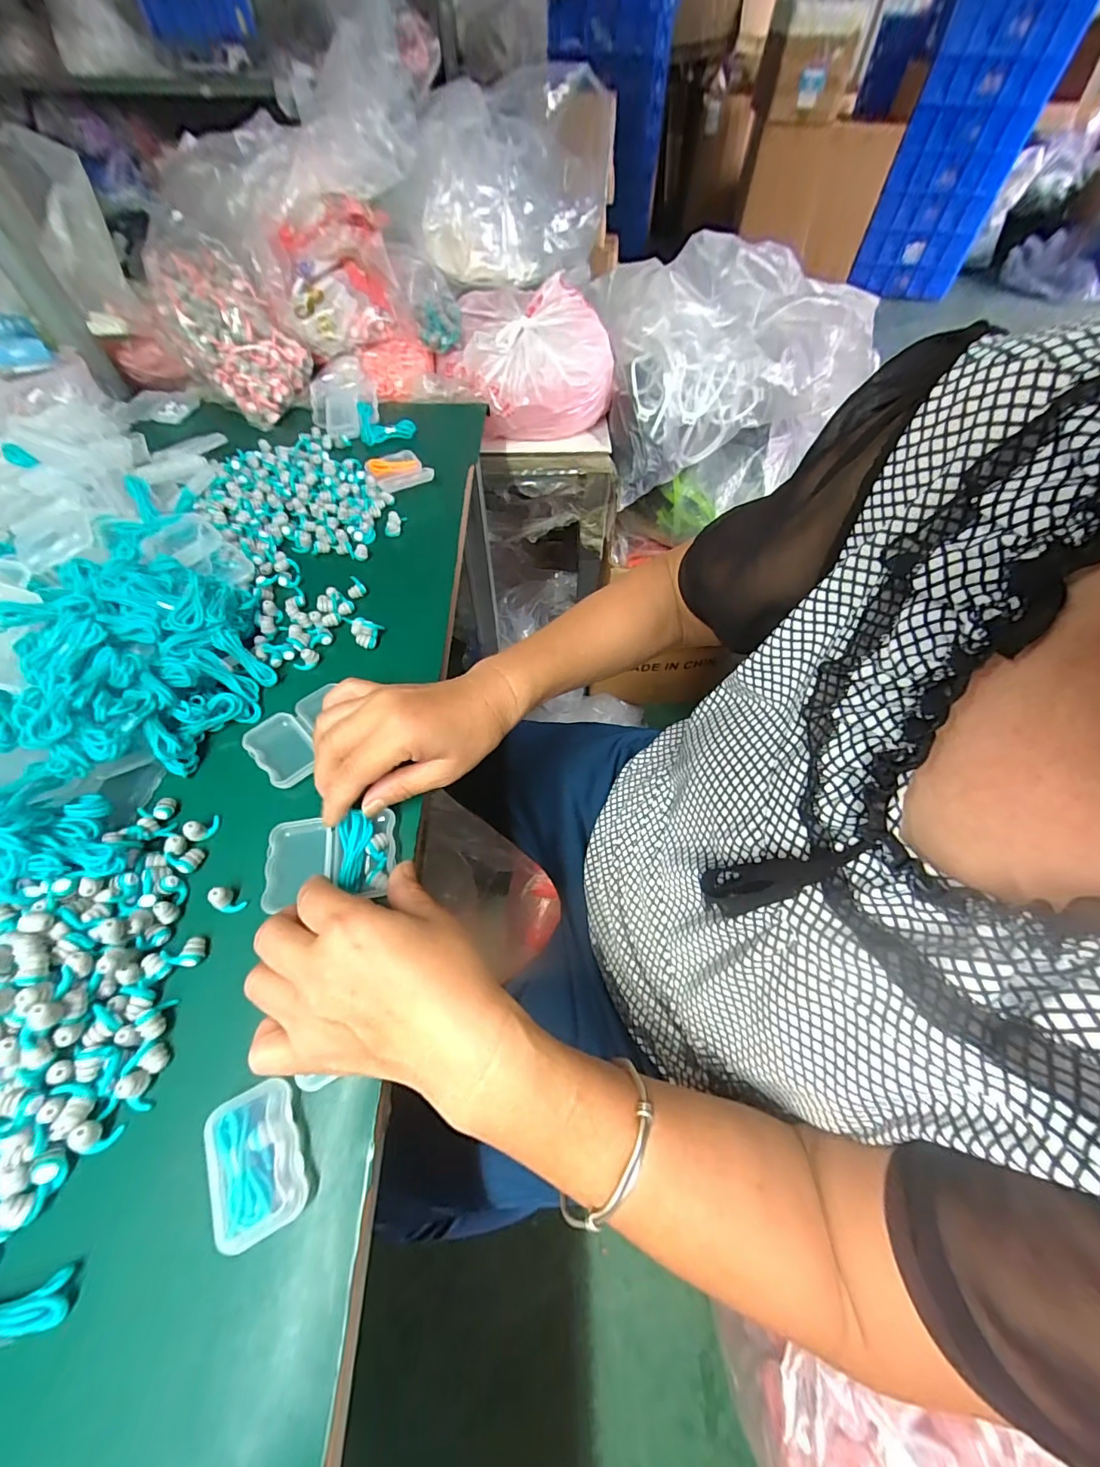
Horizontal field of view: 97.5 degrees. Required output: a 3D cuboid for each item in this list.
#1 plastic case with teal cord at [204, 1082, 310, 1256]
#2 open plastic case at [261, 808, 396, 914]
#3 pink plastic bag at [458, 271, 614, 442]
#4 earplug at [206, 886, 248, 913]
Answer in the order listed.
[{"bbox_3d":[-0.133,0.194,0.221,0.035,0.017,0.056,-24,61,-15],"label":"plastic case with teal cord"},{"bbox_3d":[-0.133,0.075,0.295,0.073,0.018,0.053,-6,58,-4],"label":"open plastic case"},{"bbox_3d":[-0.023,-0.533,0.691,0.207,0.128,0.203,-9,59,-7],"label":"pink plastic bag"},{"bbox_3d":[-0.187,0.097,0.279,0.015,0.016,0.011,28,62,16],"label":"earplug"}]

